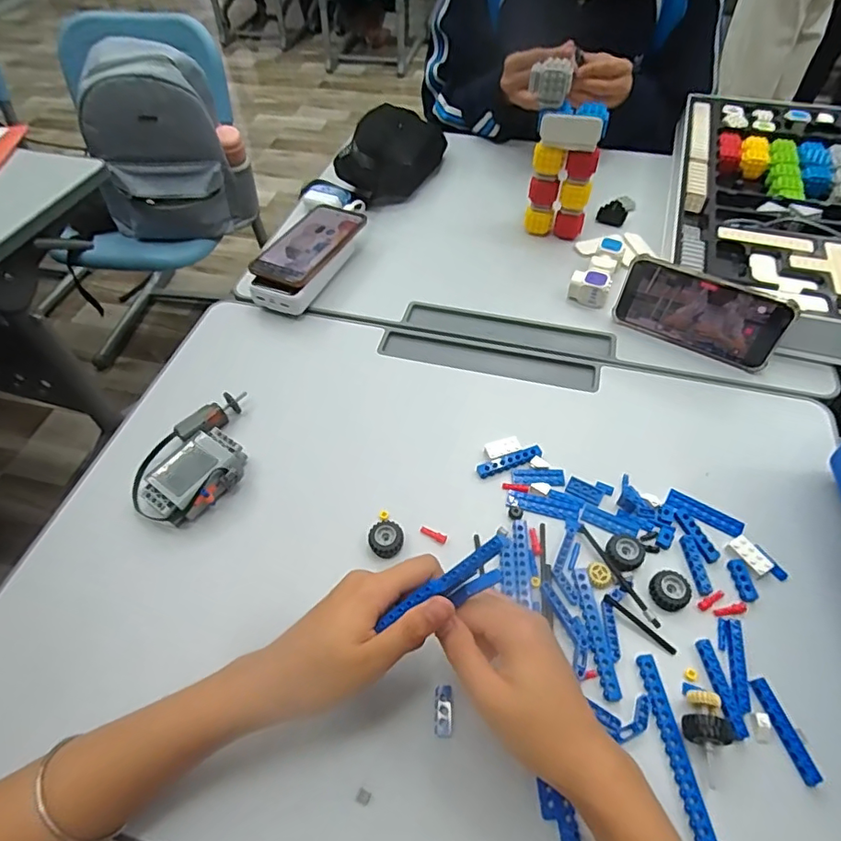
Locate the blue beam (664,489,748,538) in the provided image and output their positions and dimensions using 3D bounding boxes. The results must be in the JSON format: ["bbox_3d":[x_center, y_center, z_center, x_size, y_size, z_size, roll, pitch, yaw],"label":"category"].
[{"bbox_3d":[0.247,0.081,0.454,0.063,0.006,0.023,29,60,21],"label":"blue beam"}]

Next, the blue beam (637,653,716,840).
[{"bbox_3d":[0.173,0.226,0.349,0.011,0.011,0.126,-6,54,-2],"label":"blue beam"}]

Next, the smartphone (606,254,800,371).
[{"bbox_3d":[0.291,-0.113,0.546,0.161,0.079,0.013,28,44,22],"label":"smartphone"}]

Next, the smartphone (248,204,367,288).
[{"bbox_3d":[-0.136,-0.220,0.642,0.077,0.011,0.154,26,57,11],"label":"smartphone"}]

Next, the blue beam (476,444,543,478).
[{"bbox_3d":[0.084,0.038,0.489,0.064,0.007,0.012,-17,55,-11],"label":"blue beam"}]

